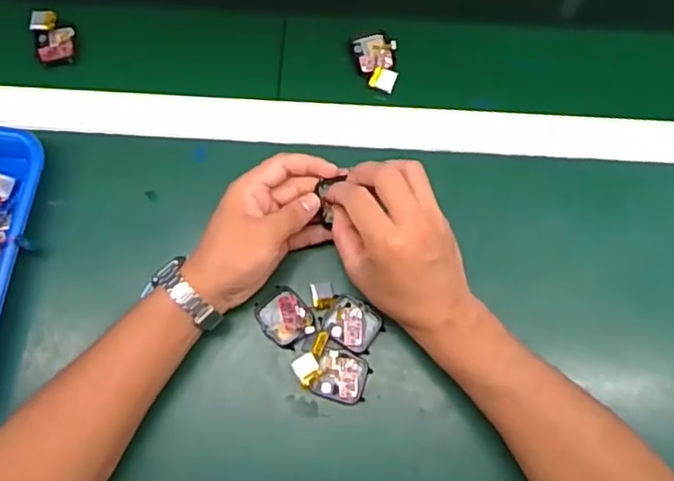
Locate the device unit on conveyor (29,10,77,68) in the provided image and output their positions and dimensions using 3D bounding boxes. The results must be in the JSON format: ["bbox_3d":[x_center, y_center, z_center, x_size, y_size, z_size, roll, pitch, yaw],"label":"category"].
[{"bbox_3d":[-0.266,-0.191,0.570,0.036,0.019,0.052,-19,74,-5],"label":"device unit on conveyor"}]

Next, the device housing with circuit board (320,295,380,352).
[{"bbox_3d":[0.012,0.069,0.495,0.043,0.010,0.039,28,76,8],"label":"device housing with circuit board"}]

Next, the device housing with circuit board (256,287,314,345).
[{"bbox_3d":[-0.042,0.062,0.492,0.038,0.016,0.046,-39,77,-11],"label":"device housing with circuit board"}]

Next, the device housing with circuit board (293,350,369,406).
[{"bbox_3d":[-0.006,0.108,0.483,0.058,0.012,0.038,7,74,2],"label":"device housing with circuit board"}]

